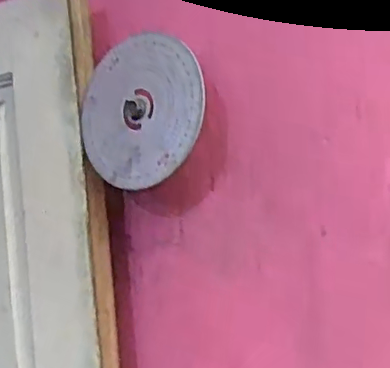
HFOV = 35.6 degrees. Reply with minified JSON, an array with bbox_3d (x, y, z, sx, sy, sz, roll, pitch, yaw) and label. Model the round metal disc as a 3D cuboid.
[{"bbox_3d":[-0.060,-0.079,0.638,0.155,0.156,0.012,-49,-30,19],"label":"round metal disc"}]

